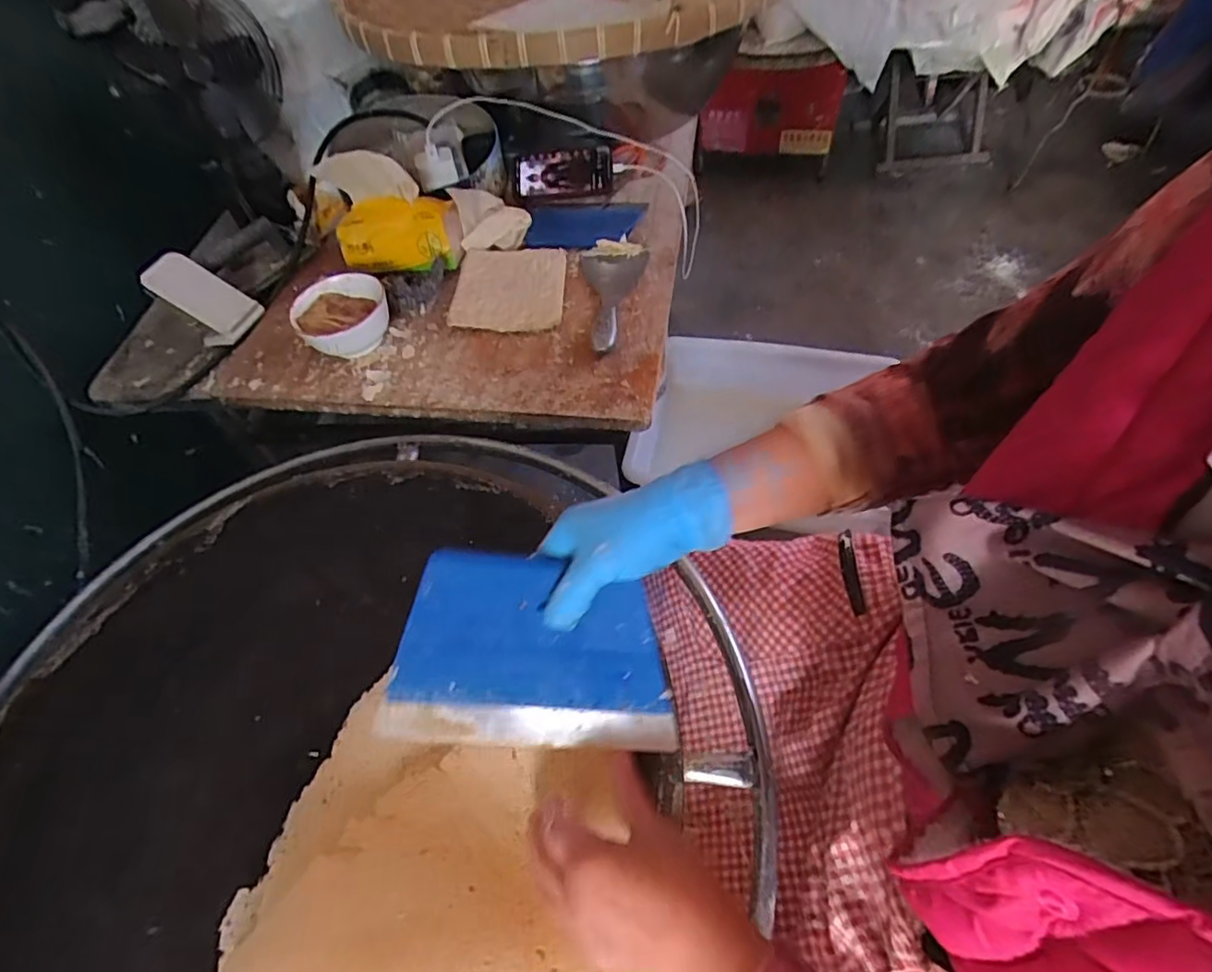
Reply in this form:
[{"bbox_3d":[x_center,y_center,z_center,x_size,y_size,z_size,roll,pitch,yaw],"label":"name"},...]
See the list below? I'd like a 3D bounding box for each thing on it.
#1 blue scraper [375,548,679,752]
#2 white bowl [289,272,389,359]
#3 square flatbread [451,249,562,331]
[{"bbox_3d":[-0.052,0.110,0.395,0.184,0.015,0.124,0,84,-1],"label":"blue scraper"},{"bbox_3d":[-0.339,-0.216,0.769,0.115,0.061,0.125,-3,56,4],"label":"white bowl"},{"bbox_3d":[-0.134,-0.277,0.813,0.150,0.014,0.177,-1,56,5],"label":"square flatbread"}]

